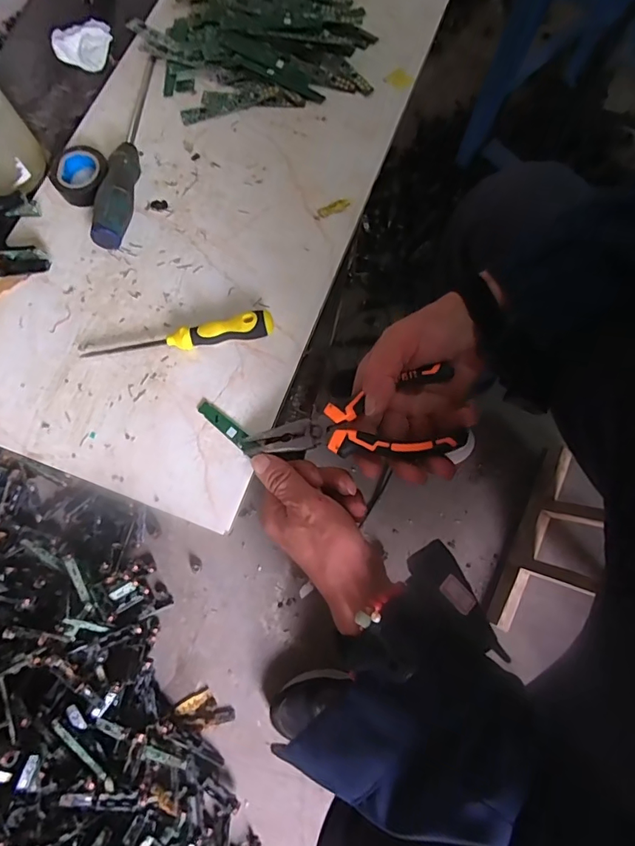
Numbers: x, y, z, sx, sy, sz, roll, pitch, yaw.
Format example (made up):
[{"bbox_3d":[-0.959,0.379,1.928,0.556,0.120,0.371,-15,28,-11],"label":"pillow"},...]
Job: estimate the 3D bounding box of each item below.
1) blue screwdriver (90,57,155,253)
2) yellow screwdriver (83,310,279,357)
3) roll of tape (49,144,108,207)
[{"bbox_3d":[-0.177,-0.267,0.442,0.027,0.035,0.229,2,73,3],"label":"blue screwdriver"},{"bbox_3d":[-0.115,-0.072,0.384,0.155,0.020,0.019,-8,73,0],"label":"yellow screwdriver"},{"bbox_3d":[-0.219,-0.231,0.432,0.048,0.019,0.055,-4,73,2],"label":"roll of tape"}]

